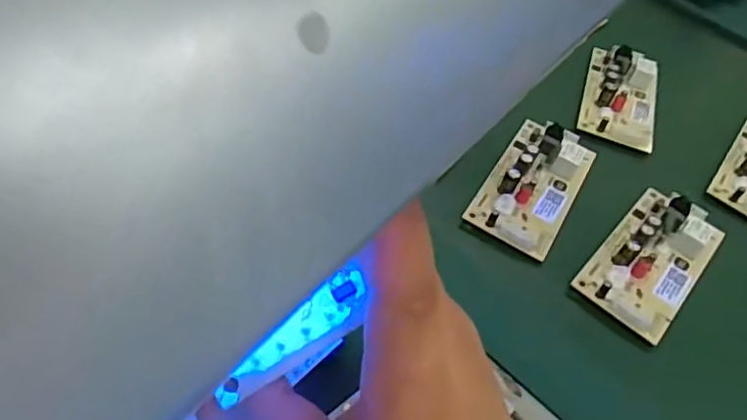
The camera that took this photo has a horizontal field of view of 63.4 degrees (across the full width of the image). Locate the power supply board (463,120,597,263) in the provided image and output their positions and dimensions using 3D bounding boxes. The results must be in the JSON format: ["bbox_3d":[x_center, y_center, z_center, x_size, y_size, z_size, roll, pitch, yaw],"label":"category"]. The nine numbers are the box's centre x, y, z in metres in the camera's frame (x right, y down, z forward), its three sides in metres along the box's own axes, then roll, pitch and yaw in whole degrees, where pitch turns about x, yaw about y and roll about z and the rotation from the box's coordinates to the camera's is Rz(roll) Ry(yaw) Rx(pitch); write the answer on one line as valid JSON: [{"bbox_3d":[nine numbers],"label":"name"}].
[{"bbox_3d":[0.108,-0.022,0.400,0.054,0.019,0.113,28,52,15],"label":"power supply board"}]

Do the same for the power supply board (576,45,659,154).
[{"bbox_3d":[0.194,-0.093,0.471,0.054,0.016,0.112,19,50,8],"label":"power supply board"}]

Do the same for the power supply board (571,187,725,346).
[{"bbox_3d":[0.173,0.025,0.368,0.055,0.016,0.111,37,55,22],"label":"power supply board"}]

